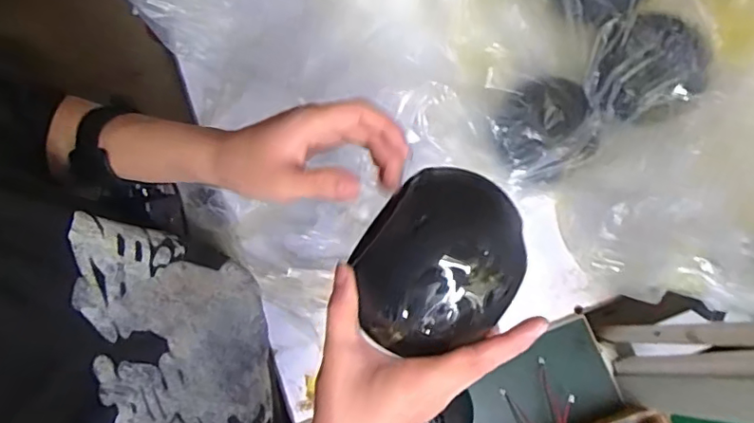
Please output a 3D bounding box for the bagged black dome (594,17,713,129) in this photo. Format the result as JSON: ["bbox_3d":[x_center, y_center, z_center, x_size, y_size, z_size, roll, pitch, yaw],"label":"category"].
[{"bbox_3d":[0.318,-0.162,0.639,0.118,0.062,0.118,41,78,11],"label":"bagged black dome"}]

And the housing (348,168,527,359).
[{"bbox_3d":[0.039,0.027,0.338,0.096,0.046,0.118,34,76,9],"label":"housing"}]

